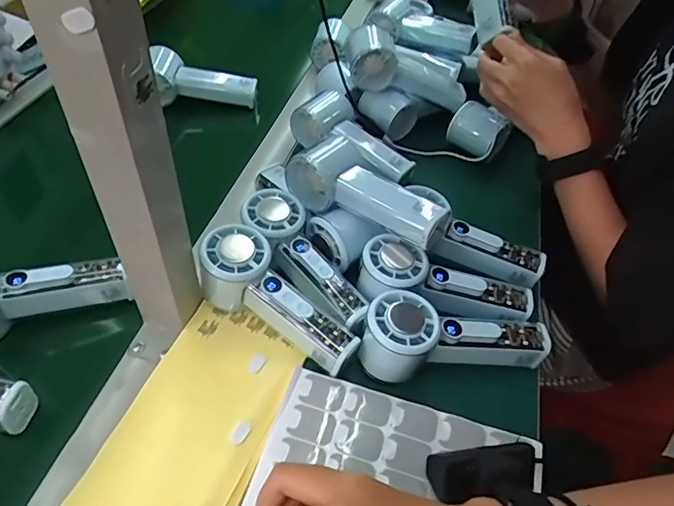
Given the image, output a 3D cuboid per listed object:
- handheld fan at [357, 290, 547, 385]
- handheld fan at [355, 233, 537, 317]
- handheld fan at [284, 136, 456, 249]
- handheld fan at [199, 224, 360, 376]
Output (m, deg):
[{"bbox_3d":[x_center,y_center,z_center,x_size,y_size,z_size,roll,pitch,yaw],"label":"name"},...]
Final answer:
[{"bbox_3d":[0.099,0.068,0.412,0.156,0.051,0.056,-1,48,-6],"label":"handheld fan"},{"bbox_3d":[0.095,0.027,0.448,0.153,0.040,0.055,16,47,-7],"label":"handheld fan"},{"bbox_3d":[0.030,-0.054,0.467,0.156,0.048,0.056,30,52,21],"label":"handheld fan"},{"bbox_3d":[-0.052,0.044,0.429,0.151,0.052,0.054,38,54,9],"label":"handheld fan"}]

